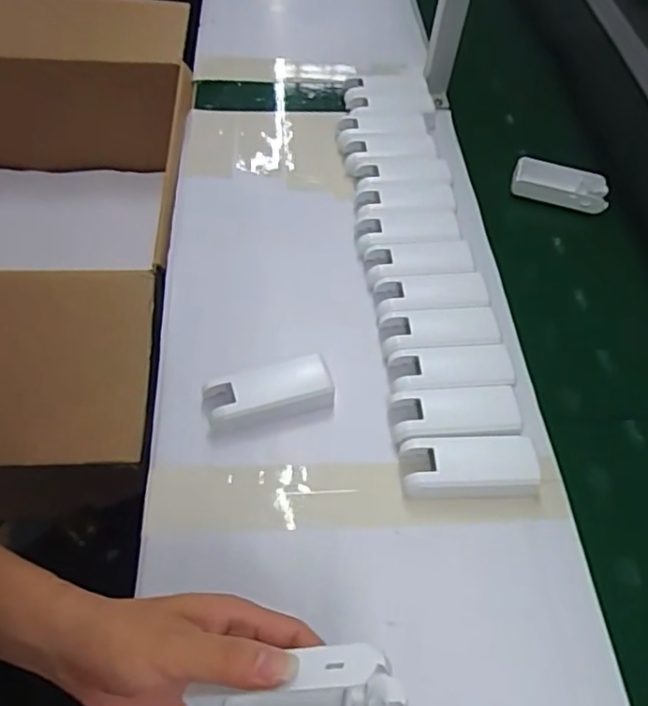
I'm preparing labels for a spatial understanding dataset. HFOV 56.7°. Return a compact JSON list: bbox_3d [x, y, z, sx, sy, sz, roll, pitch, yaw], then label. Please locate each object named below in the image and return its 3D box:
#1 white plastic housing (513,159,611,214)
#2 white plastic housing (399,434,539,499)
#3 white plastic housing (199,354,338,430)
[{"bbox_3d":[0.280,-0.201,0.714,0.109,0.021,0.052,16,57,8],"label":"white plastic housing"},{"bbox_3d":[0.116,0.093,0.484,0.105,0.029,0.044,0,57,-3],"label":"white plastic housing"},{"bbox_3d":[-0.048,0.033,0.518,0.108,0.024,0.047,-13,58,-11],"label":"white plastic housing"}]

